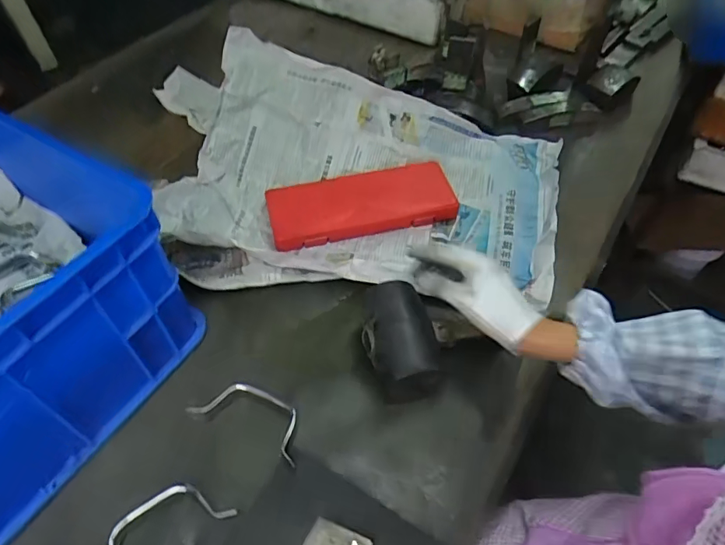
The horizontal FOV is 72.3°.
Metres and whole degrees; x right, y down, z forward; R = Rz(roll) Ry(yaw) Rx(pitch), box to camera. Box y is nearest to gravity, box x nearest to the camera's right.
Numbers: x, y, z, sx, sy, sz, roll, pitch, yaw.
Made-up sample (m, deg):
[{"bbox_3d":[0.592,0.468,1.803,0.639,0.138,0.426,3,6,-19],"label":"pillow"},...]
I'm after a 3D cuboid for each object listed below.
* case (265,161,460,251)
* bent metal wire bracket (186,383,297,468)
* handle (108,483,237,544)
[{"bbox_3d":[0.001,-0.100,0.686,0.253,0.039,0.098,-13,53,-10],"label":"case"},{"bbox_3d":[-0.109,0.142,0.502,0.119,0.011,0.055,21,41,12],"label":"bent metal wire bracket"},{"bbox_3d":[-0.181,0.237,0.425,0.080,0.025,0.125,28,57,21],"label":"handle"}]

